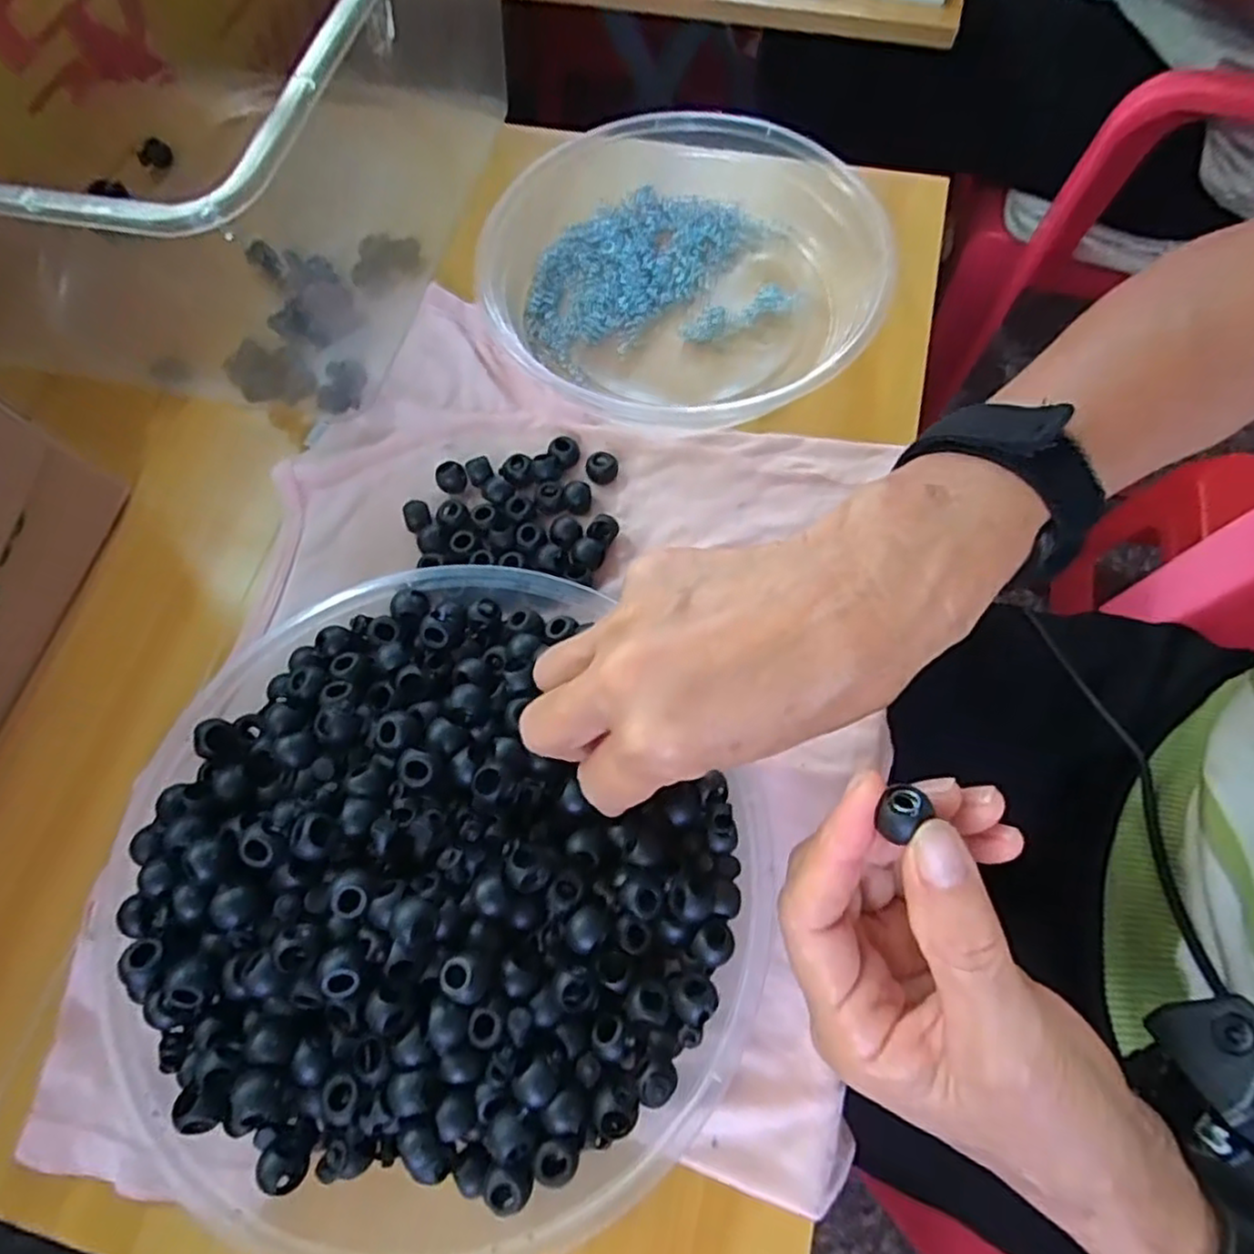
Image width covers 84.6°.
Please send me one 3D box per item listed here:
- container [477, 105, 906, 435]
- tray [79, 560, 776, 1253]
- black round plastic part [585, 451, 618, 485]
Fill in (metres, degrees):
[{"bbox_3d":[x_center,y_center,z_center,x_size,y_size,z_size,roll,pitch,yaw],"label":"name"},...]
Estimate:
[{"bbox_3d":[0.025,-0.196,0.372,0.195,0.038,0.209,0,68,0],"label":"container"},{"bbox_3d":[-0.074,0.091,0.256,0.232,0.050,0.225,-20,69,-7],"label":"tray"},{"bbox_3d":[-0.012,-0.079,0.337,0.014,0.009,0.015,-1,68,2],"label":"black round plastic part"}]

